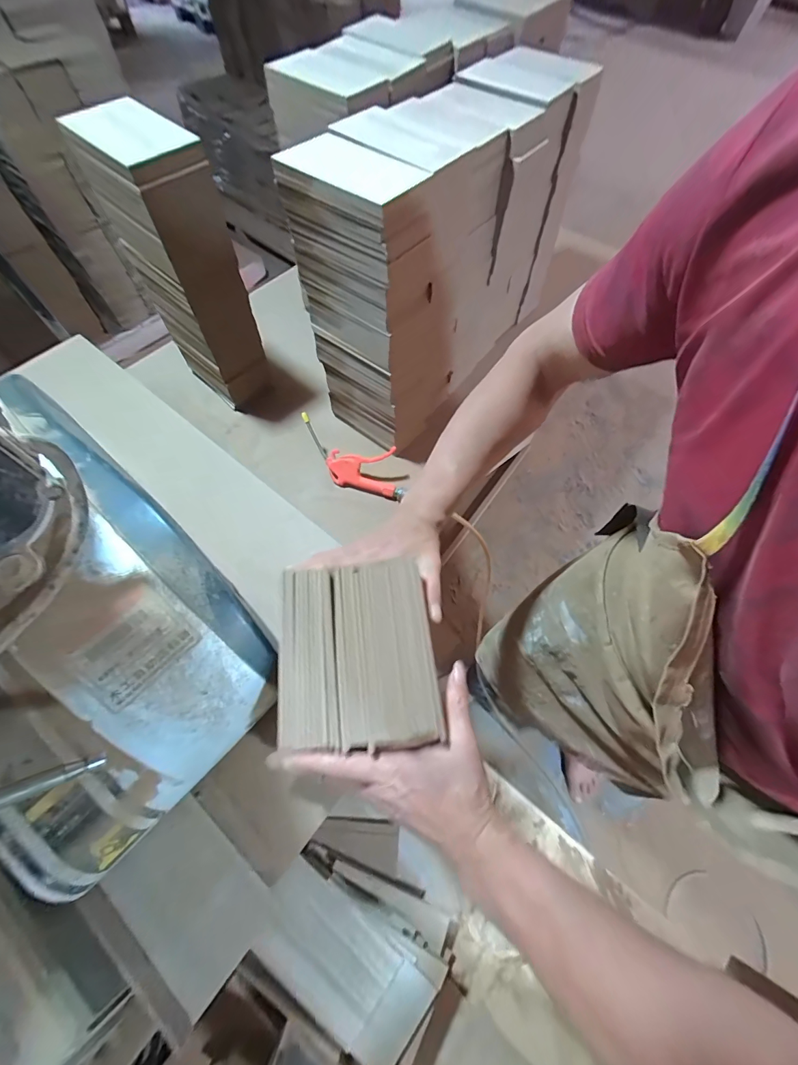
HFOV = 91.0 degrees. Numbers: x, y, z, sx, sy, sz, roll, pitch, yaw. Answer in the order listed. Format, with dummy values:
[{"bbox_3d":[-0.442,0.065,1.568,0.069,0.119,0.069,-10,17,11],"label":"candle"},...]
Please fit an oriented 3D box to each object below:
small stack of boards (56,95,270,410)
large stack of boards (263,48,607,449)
[{"bbox_3d":[-0.328,-0.400,0.624,0.162,0.357,0.098,41,69,17],"label":"small stack of boards"},{"bbox_3d":[0.086,-0.491,0.692,0.192,0.368,0.575,33,67,14],"label":"large stack of boards"}]

